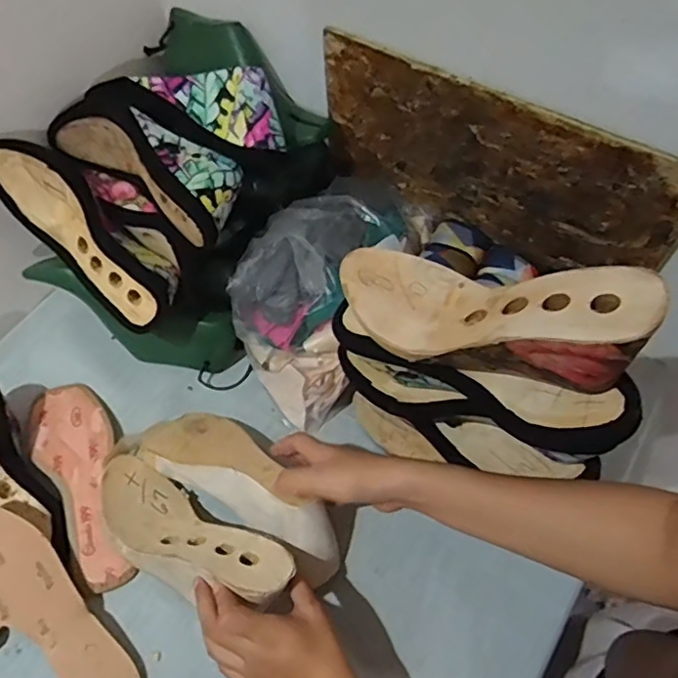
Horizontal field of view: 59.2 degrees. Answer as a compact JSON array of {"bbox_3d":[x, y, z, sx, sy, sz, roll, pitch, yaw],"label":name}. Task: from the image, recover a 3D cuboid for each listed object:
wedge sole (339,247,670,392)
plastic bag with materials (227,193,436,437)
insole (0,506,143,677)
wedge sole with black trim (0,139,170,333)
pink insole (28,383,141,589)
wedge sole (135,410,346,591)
[{"bbox_3d":[0.102,-0.012,0.416,0.232,0.078,0.078,15,58,46],"label":"wedge sole"},{"bbox_3d":[-0.016,-0.061,0.654,0.153,0.138,0.265,26,65,17],"label":"plastic bag with materials"},{"bbox_3d":[-0.270,0.235,0.535,0.243,0.009,0.082,37,61,2],"label":"insole"},{"bbox_3d":[-0.259,-0.106,0.609,0.073,0.067,0.236,-42,84,-18],"label":"wedge sole with black trim"},{"bbox_3d":[-0.264,0.142,0.622,0.078,0.014,0.230,-25,62,-10],"label":"pink insole"},{"bbox_3d":[-0.093,0.141,0.580,0.228,0.078,0.077,30,66,24],"label":"wedge sole"}]

